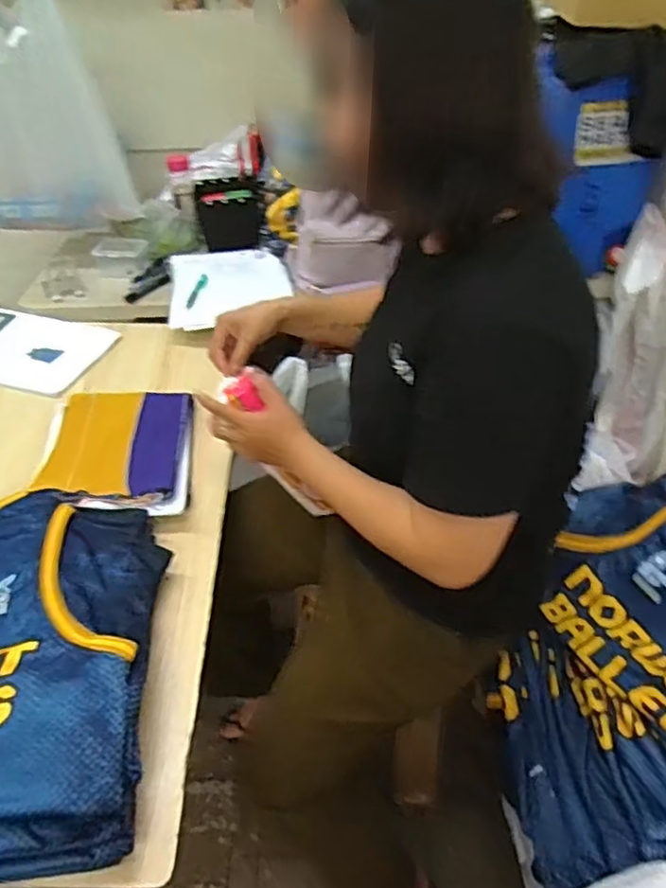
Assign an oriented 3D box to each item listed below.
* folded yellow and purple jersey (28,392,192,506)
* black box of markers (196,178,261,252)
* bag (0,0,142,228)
[{"bbox_3d":[-0.331,0.001,1.018,0.210,0.027,0.252,-1,38,1],"label":"folded yellow and purple jersey"},{"bbox_3d":[-0.232,-0.531,1.528,0.155,0.108,0.184,-9,38,-10],"label":"black box of markers"},{"bbox_3d":[-0.582,-0.681,1.288,0.300,0.501,0.101,-8,36,-7],"label":"bag"}]

